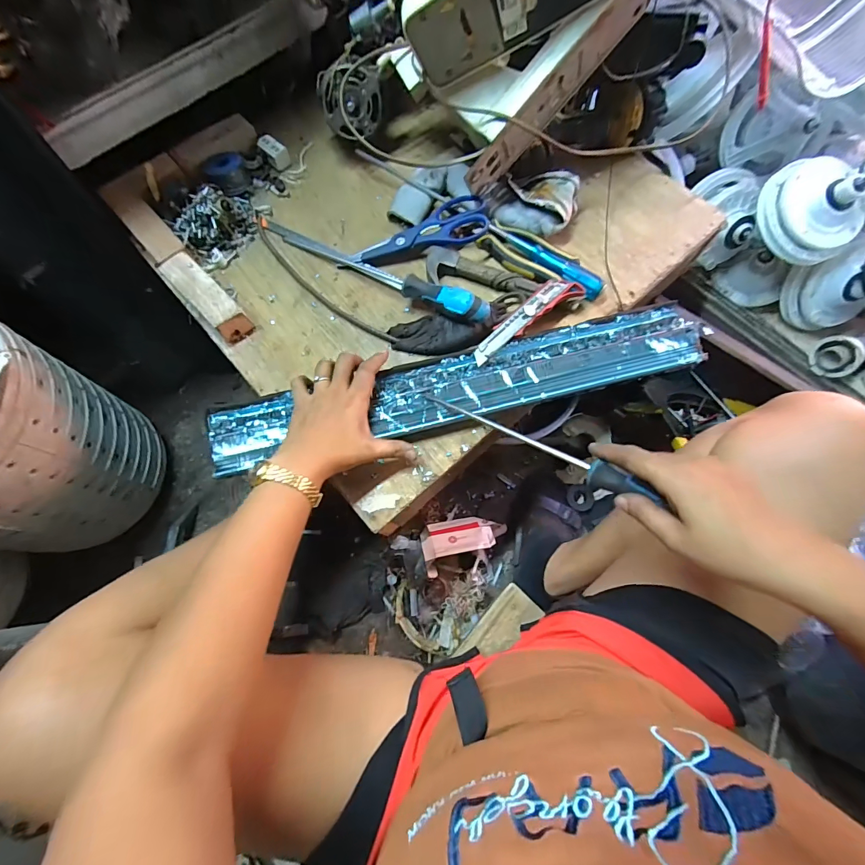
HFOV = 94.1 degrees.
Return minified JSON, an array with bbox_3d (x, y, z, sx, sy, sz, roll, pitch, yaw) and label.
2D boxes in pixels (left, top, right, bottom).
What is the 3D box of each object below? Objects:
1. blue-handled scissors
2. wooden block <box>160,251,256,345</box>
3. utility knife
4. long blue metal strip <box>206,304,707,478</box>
[{"bbox_3d":[-0.024,-0.259,0.519,0.198,0.030,0.065,-17,72,-6],"label":"blue-handled scissors"},{"bbox_3d":[-0.280,-0.168,0.501,0.039,0.038,0.124,-43,76,-13],"label":"wooden block"},{"bbox_3d":[0.110,-0.137,0.481,0.158,0.016,0.035,-36,75,-12],"label":"utility knife"},{"bbox_3d":[0.037,-0.052,0.467,0.564,0.023,0.081,-13,72,-5],"label":"long blue metal strip"}]

